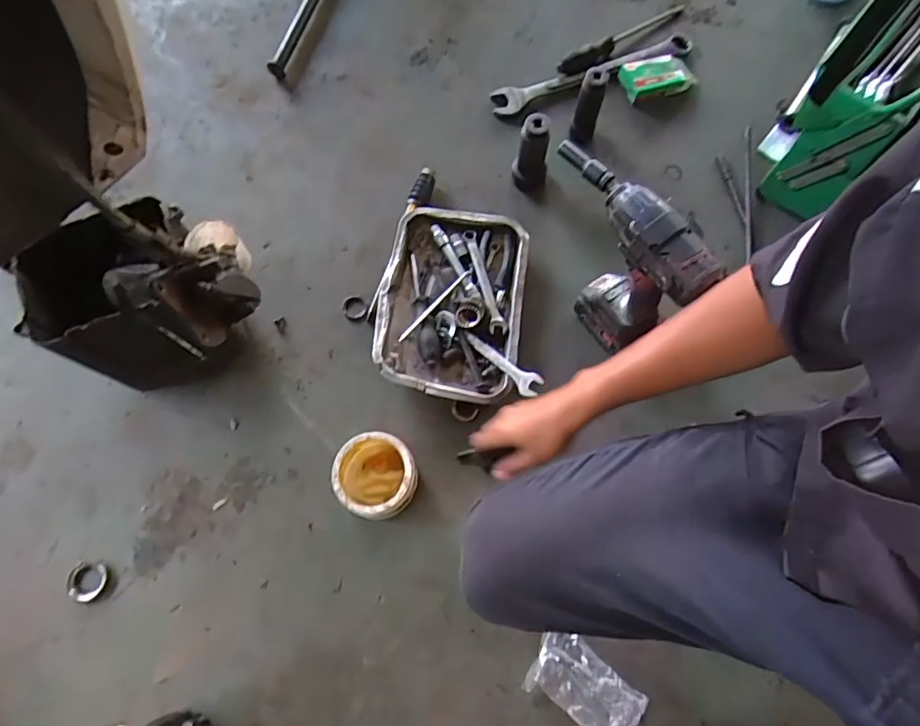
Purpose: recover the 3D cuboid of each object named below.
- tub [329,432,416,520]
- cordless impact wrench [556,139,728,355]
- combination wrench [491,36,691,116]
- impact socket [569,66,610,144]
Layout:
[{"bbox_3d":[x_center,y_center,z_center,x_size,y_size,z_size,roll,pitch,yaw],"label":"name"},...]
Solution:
[{"bbox_3d":[-0.112,0.151,0.715,0.103,0.081,0.099,0,72,-1],"label":"tub"},{"bbox_3d":[0.199,-0.142,0.717,0.065,0.253,0.244,-31,74,-11],"label":"cordless impact wrench"},{"bbox_3d":[0.255,-0.551,1.008,0.430,0.033,0.051,-22,74,-8],"label":"combination wrench"},{"bbox_3d":[0.218,-0.436,0.901,0.044,0.106,0.043,20,73,5],"label":"impact socket"}]

